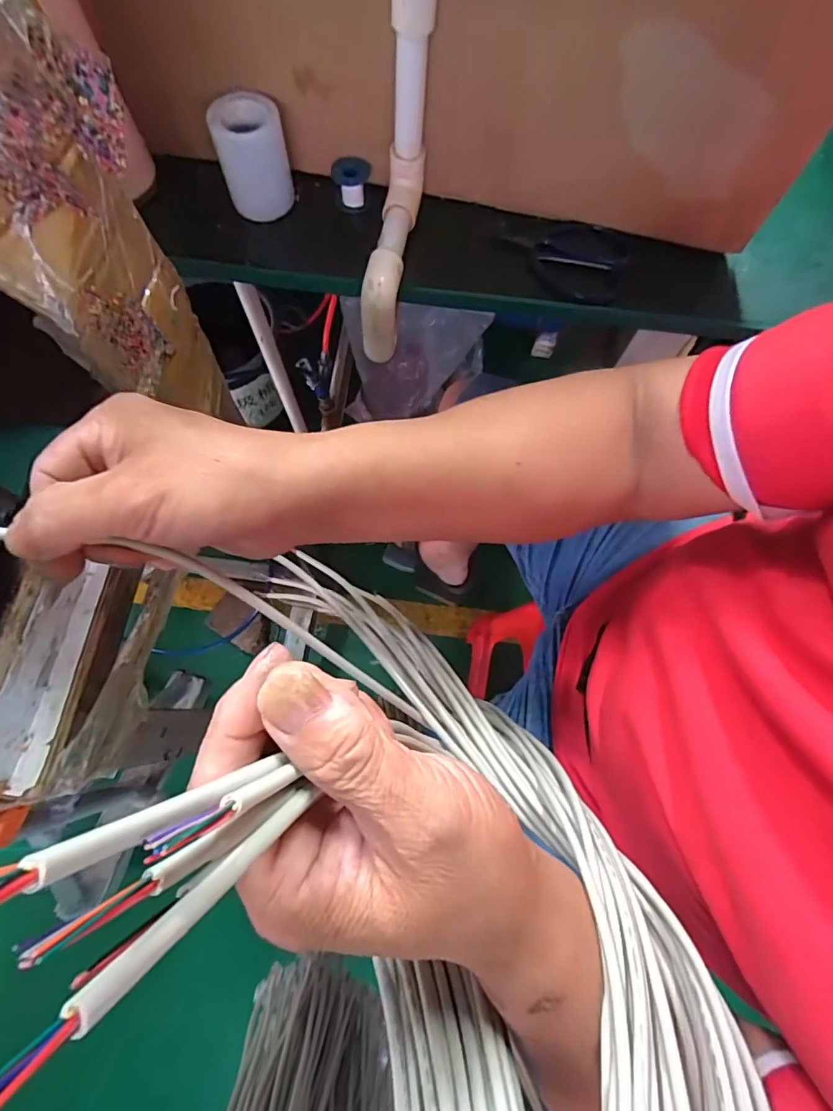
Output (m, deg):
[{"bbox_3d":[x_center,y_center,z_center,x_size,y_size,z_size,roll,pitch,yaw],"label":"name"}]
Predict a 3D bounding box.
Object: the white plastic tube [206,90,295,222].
[{"bbox_3d":[-0.124,-0.306,0.382,0.051,0.064,0.044,-11,74,-5],"label":"white plastic tube"}]

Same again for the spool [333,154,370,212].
[{"bbox_3d":[-0.054,-0.304,0.408,0.027,0.027,0.029,9,73,1],"label":"spool"}]

